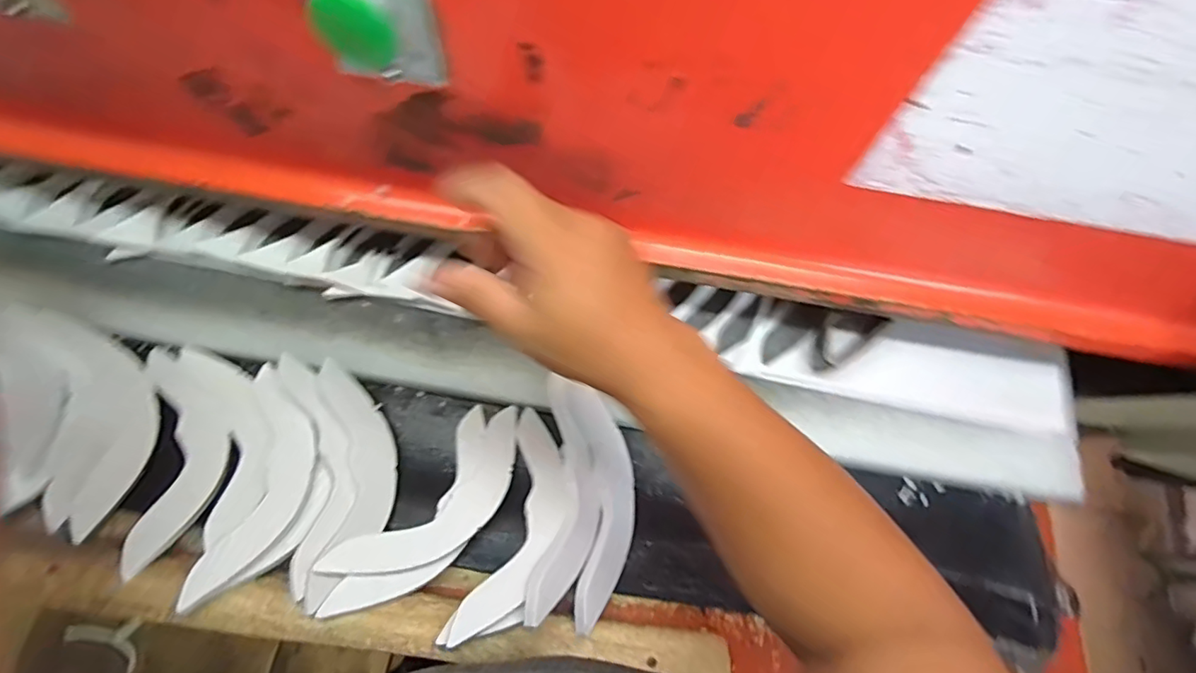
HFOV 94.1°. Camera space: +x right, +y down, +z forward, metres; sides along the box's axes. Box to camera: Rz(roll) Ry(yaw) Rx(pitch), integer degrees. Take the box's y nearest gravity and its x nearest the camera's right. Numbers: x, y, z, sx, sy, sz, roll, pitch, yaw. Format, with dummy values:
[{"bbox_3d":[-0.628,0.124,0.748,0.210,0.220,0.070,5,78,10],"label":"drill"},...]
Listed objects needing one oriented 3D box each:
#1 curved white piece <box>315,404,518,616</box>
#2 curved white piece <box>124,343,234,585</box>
[{"bbox_3d":[-0.128,0.138,0.448,0.071,0.020,0.193,36,56,10],"label":"curved white piece"},{"bbox_3d":[-0.339,0.089,0.456,0.062,0.010,0.188,-7,58,-24],"label":"curved white piece"}]

